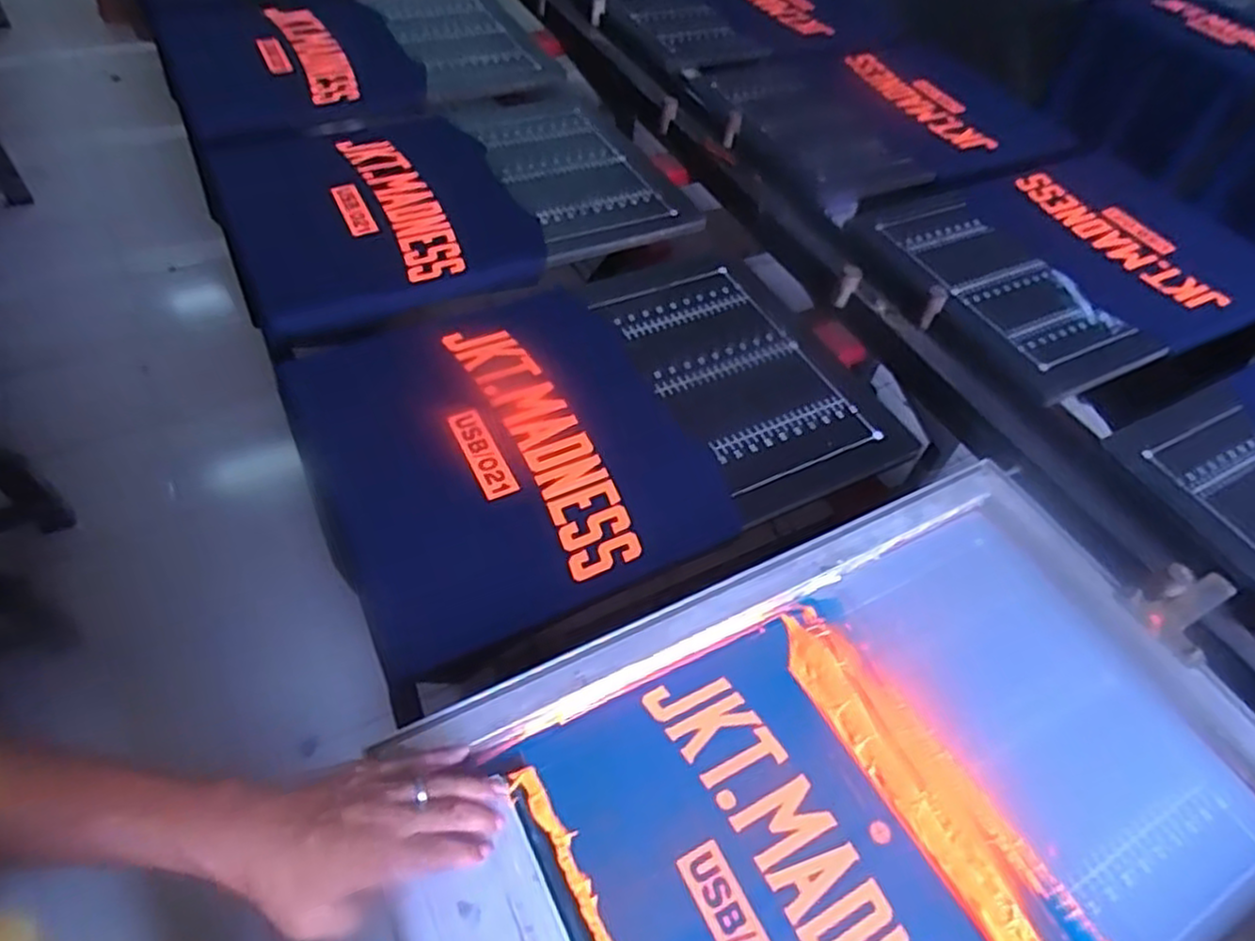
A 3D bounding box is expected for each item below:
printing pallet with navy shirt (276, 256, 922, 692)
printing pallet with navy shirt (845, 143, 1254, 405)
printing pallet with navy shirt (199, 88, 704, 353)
[{"bbox_3d":[-0.032,-0.061,0.820,0.599,0.034,0.407,-22,58,-20],"label":"printing pallet with navy shirt"},{"bbox_3d":[0.648,-0.314,1.087,0.629,0.050,0.419,-23,58,-20],"label":"printing pallet with navy shirt"},{"bbox_3d":[-0.249,-0.396,1.038,0.593,0.031,0.429,-24,59,-21],"label":"printing pallet with navy shirt"}]

